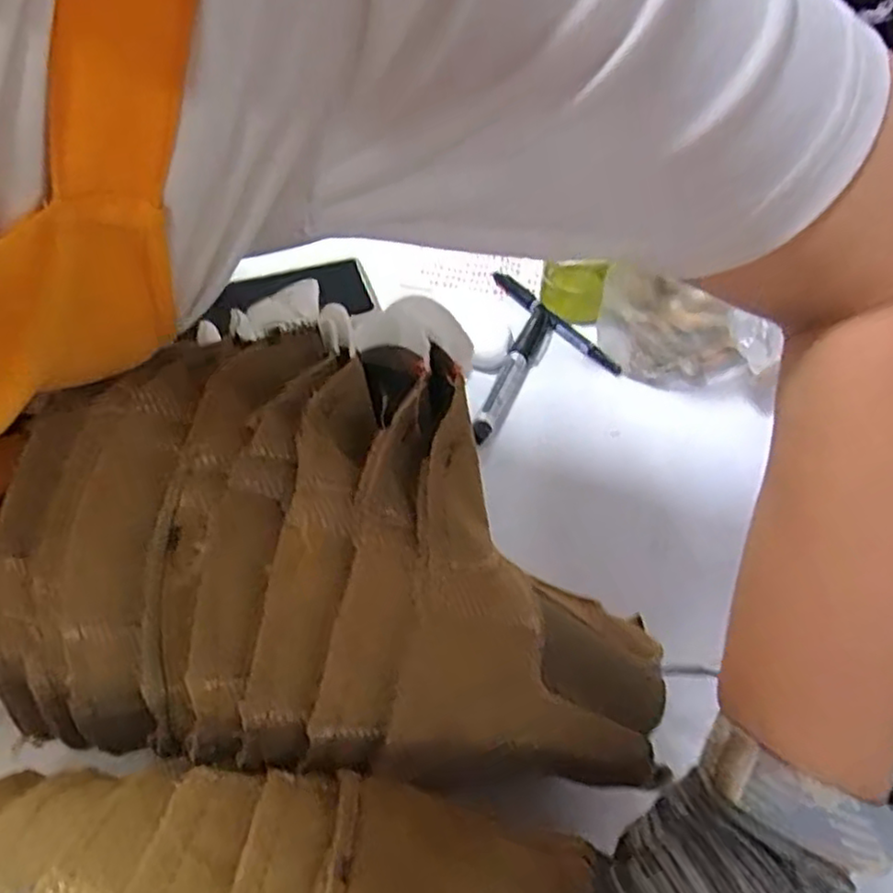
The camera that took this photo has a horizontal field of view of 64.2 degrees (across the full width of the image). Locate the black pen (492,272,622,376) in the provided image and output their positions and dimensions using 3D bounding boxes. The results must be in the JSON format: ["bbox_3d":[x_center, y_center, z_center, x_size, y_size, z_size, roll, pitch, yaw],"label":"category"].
[{"bbox_3d":[0.085,-0.100,0.568,0.013,0.010,0.138,-32,58,-23],"label":"black pen"}]

